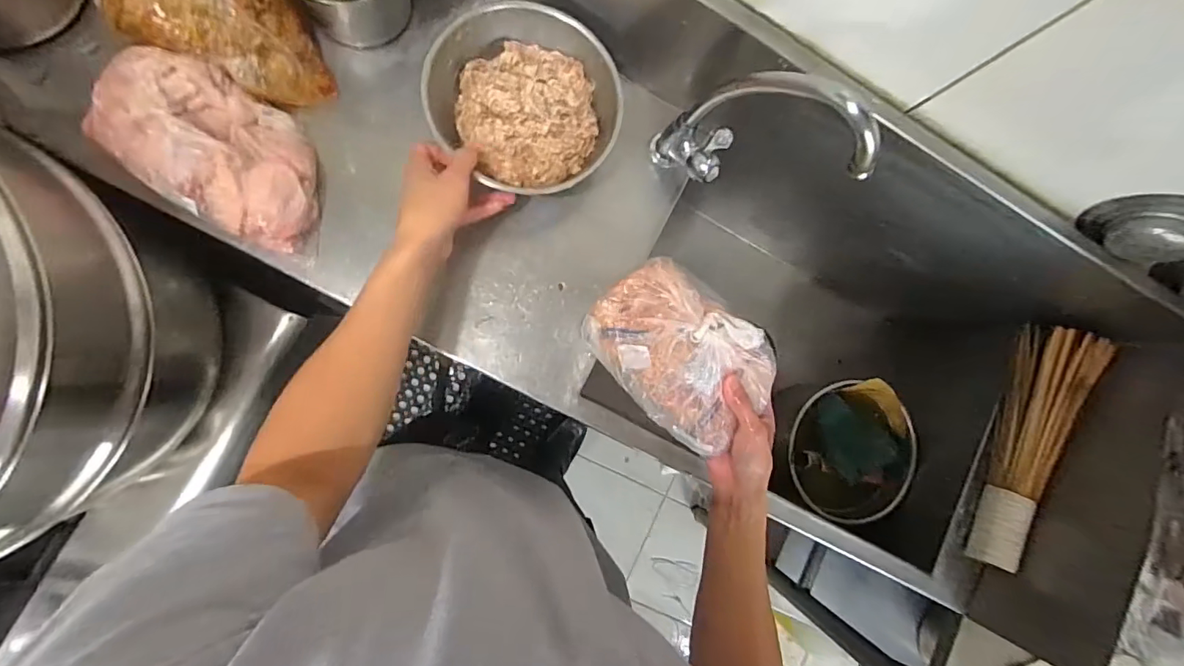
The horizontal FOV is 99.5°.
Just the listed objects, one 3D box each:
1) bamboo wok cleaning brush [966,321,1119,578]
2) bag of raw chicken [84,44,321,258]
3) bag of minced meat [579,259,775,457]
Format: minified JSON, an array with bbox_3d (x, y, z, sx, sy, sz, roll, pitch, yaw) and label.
[{"bbox_3d":[0.528,0.136,0.598,0.052,0.062,0.295,18,85,-8],"label":"bamboo wok cleaning brush"},{"bbox_3d":[-0.346,-0.171,0.469,0.194,0.069,0.128,30,83,-7],"label":"bag of raw chicken"},{"bbox_3d":[0.092,0.020,0.506,0.188,0.042,0.129,45,82,-5],"label":"bag of minced meat"}]

